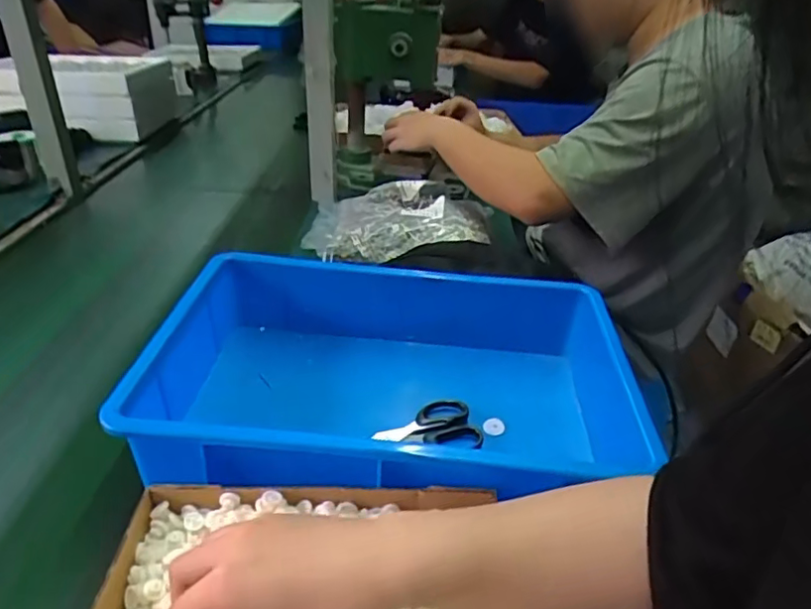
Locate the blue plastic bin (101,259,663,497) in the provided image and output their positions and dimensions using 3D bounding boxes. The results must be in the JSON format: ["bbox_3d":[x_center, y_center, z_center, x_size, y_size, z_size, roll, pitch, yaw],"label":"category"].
[{"bbox_3d":[-0.014,0.074,0.571,0.438,0.112,0.268,1,32,-4],"label":"blue plastic bin"}]

